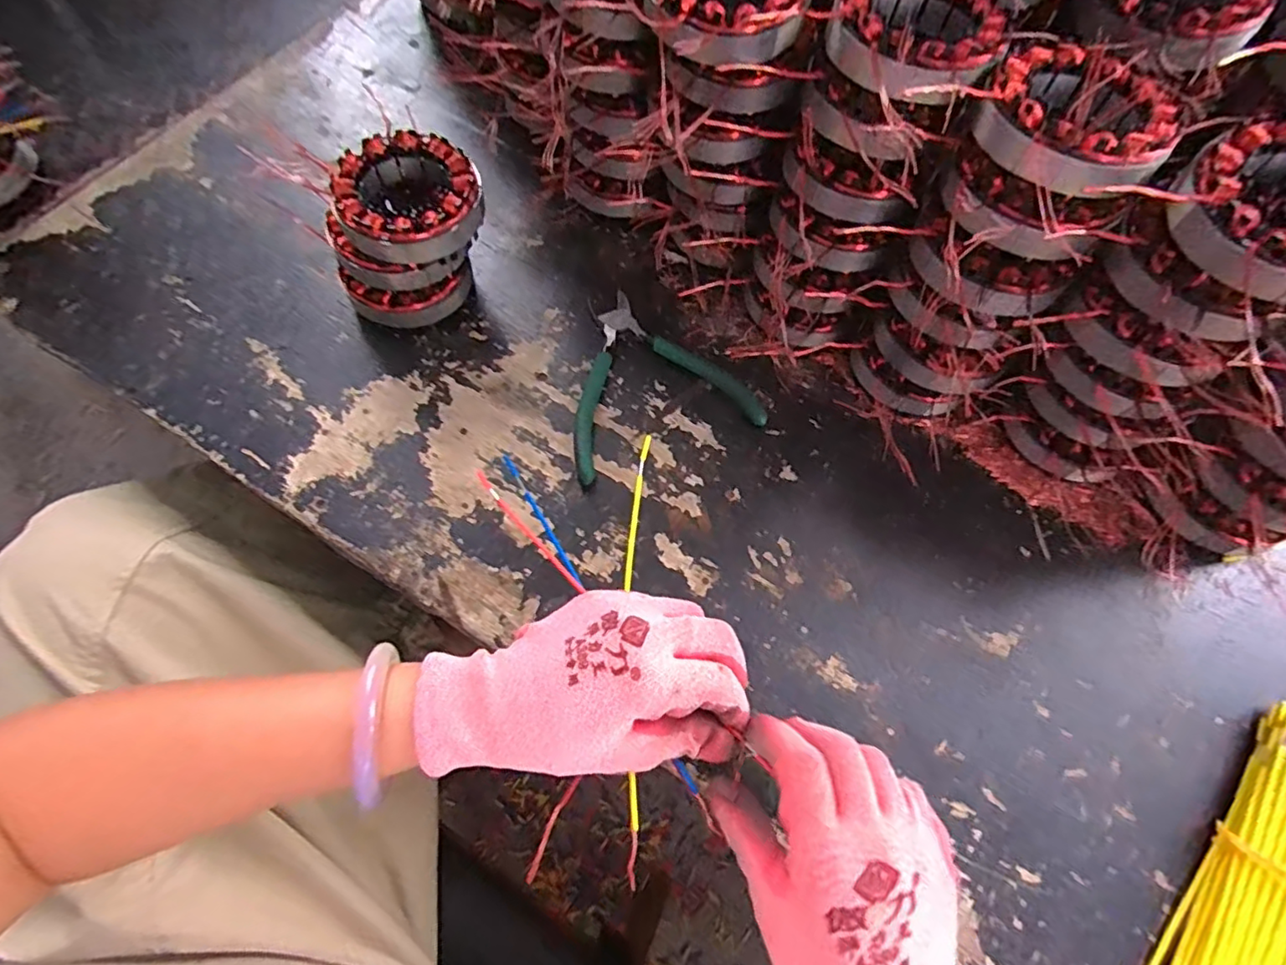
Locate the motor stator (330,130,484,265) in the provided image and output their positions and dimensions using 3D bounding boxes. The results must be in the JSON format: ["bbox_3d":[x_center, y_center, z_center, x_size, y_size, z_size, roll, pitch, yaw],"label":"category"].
[{"bbox_3d":[-0.143,-0.177,0.366,0.083,0.027,0.078,-12,69,-7],"label":"motor stator"}]

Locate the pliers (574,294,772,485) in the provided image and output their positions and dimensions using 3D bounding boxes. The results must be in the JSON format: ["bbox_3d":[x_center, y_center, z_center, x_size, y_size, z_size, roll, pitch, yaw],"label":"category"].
[{"bbox_3d":[0.000,-0.080,0.416,0.132,0.010,0.136,-18,70,-10],"label":"pliers"}]

